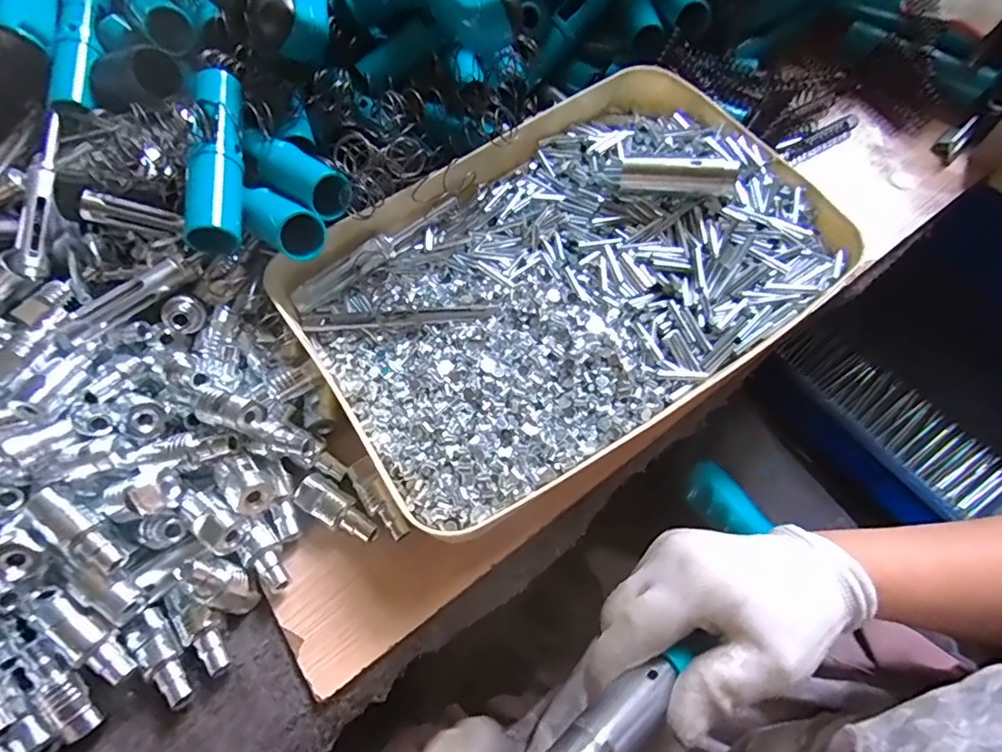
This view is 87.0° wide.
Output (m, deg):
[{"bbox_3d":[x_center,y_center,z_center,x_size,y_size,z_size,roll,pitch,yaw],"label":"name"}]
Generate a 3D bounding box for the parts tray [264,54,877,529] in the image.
[{"bbox_3d":[0.043,-0.066,0.344,0.327,0.051,0.227,-33,66,-13],"label":"parts tray"}]

